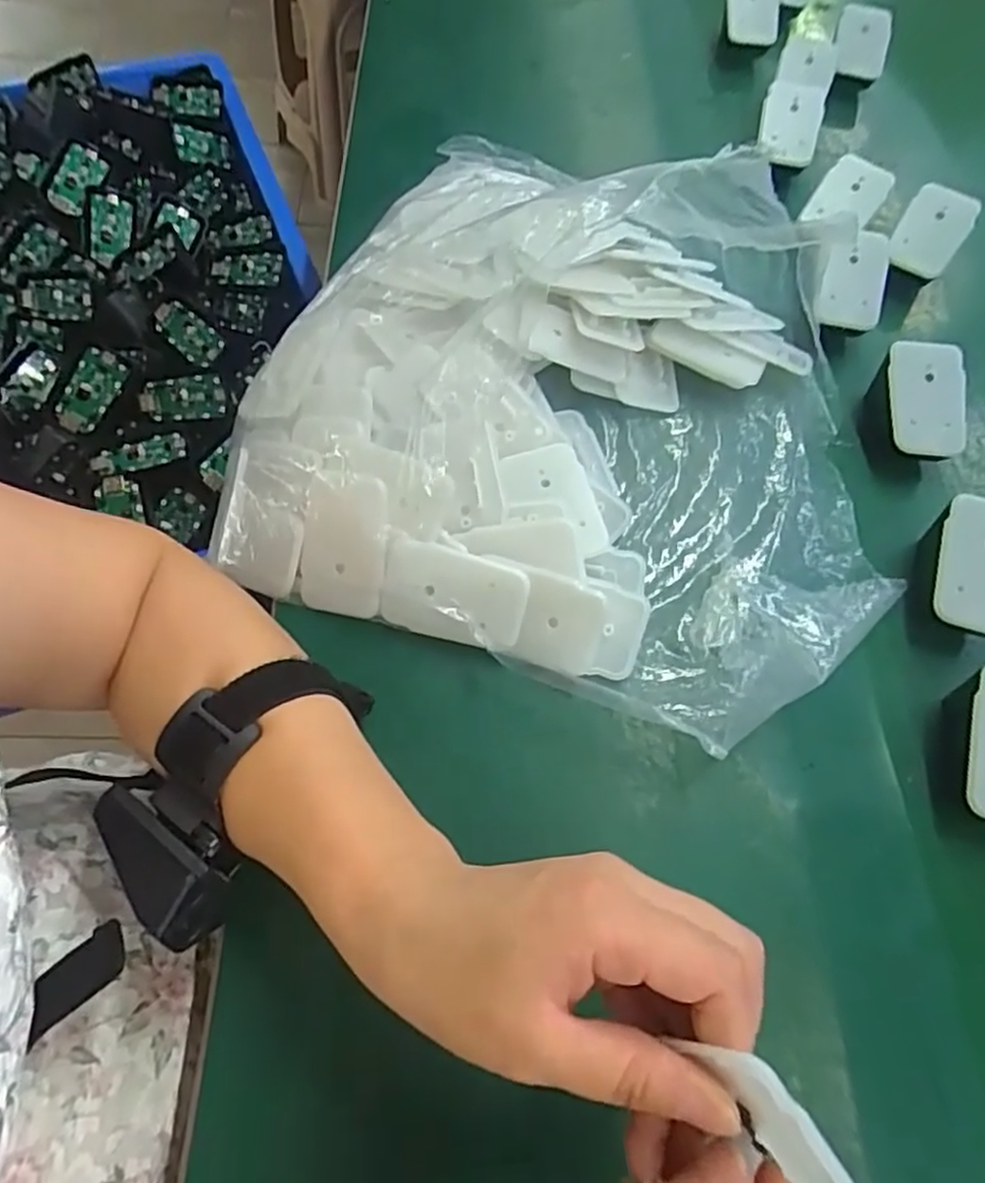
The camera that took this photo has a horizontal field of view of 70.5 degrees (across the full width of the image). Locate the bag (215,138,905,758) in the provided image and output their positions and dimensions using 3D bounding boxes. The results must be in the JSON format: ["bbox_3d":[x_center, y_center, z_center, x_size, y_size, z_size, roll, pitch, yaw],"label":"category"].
[{"bbox_3d":[0.054,-0.107,0.363,0.332,0.109,0.312,23,64,8],"label":"bag"}]

